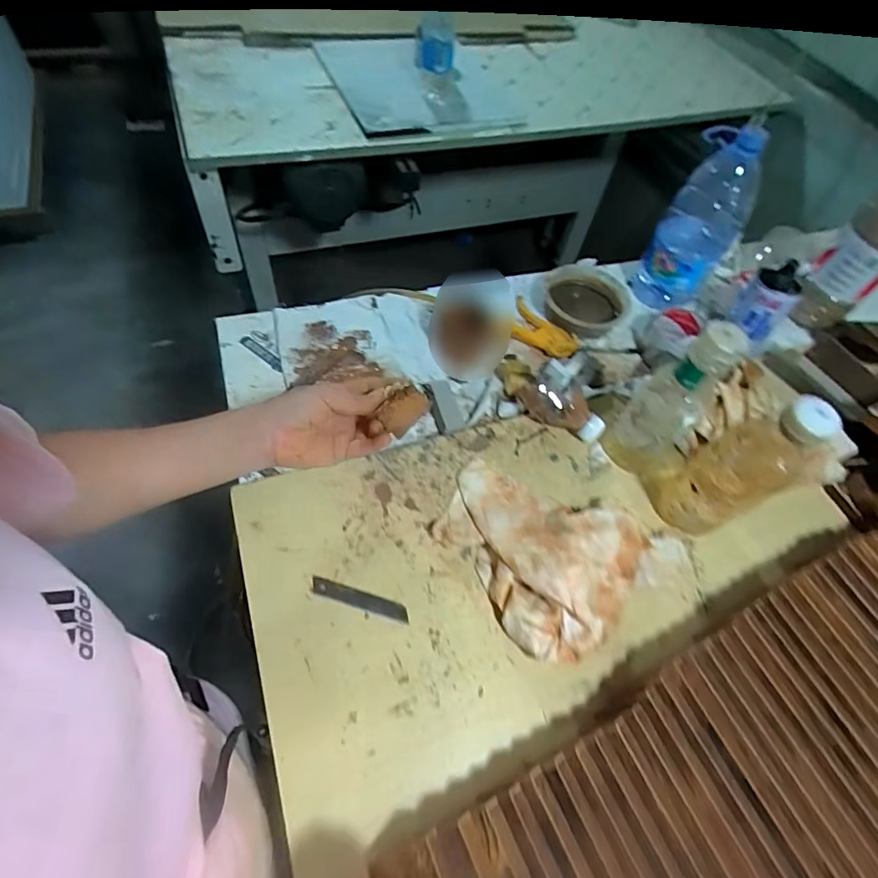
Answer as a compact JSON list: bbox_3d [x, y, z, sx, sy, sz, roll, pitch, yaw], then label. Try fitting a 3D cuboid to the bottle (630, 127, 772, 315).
[{"bbox_3d":[0.344,-0.284,0.684,0.106,0.220,0.090,36,61,14],"label":"bottle"}]

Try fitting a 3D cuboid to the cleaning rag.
[{"bbox_3d":[0.093,0.114,0.498,0.204,0.057,0.159,28,59,11],"label":"cleaning rag"}]

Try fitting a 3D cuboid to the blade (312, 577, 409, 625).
[{"bbox_3d":[-0.076,0.155,0.486,0.096,0.004,0.017,17,62,4],"label":"blade"}]

